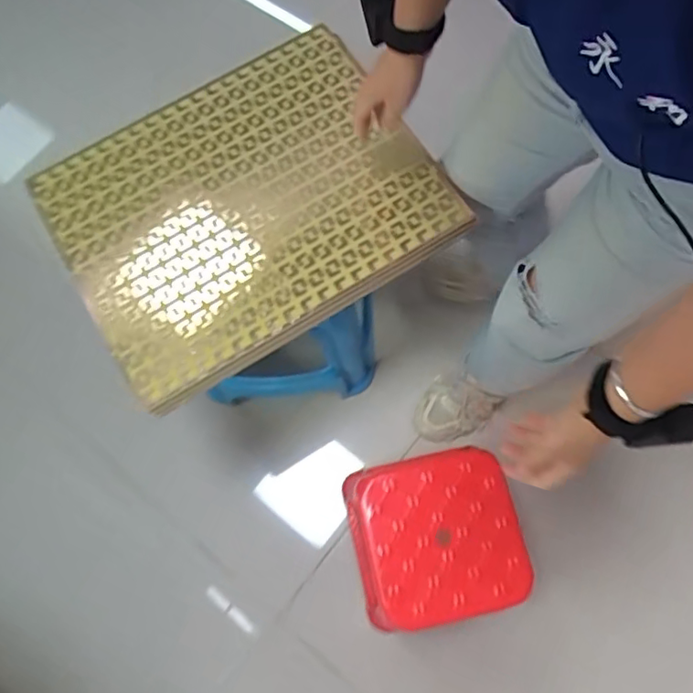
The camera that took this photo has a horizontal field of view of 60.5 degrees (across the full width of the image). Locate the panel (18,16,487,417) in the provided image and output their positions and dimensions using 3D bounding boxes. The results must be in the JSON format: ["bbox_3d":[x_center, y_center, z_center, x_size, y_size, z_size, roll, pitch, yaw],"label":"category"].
[{"bbox_3d":[-0.141,-0.202,0.812,0.485,0.024,0.397,-32,74,-7],"label":"panel"}]

